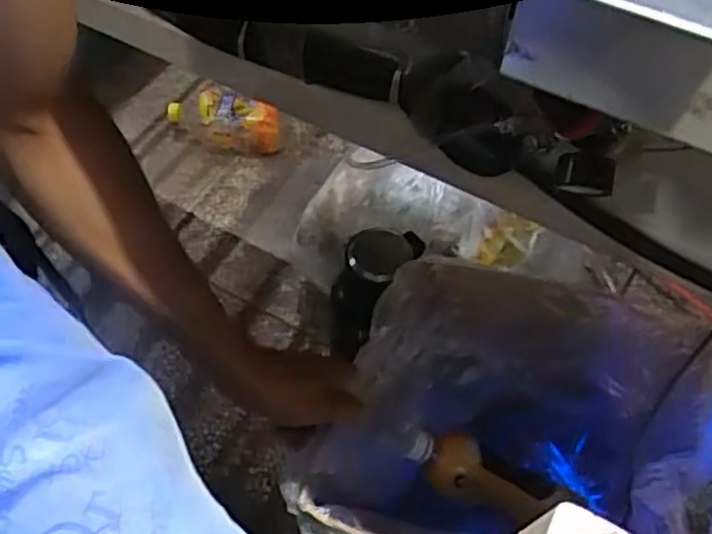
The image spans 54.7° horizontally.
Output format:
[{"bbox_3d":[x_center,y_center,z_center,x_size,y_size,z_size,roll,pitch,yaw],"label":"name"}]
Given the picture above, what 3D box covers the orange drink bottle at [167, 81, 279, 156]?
[{"bbox_3d":[-0.225,-0.254,1.175,0.193,0.077,0.067,25,59,14],"label":"orange drink bottle"}]

